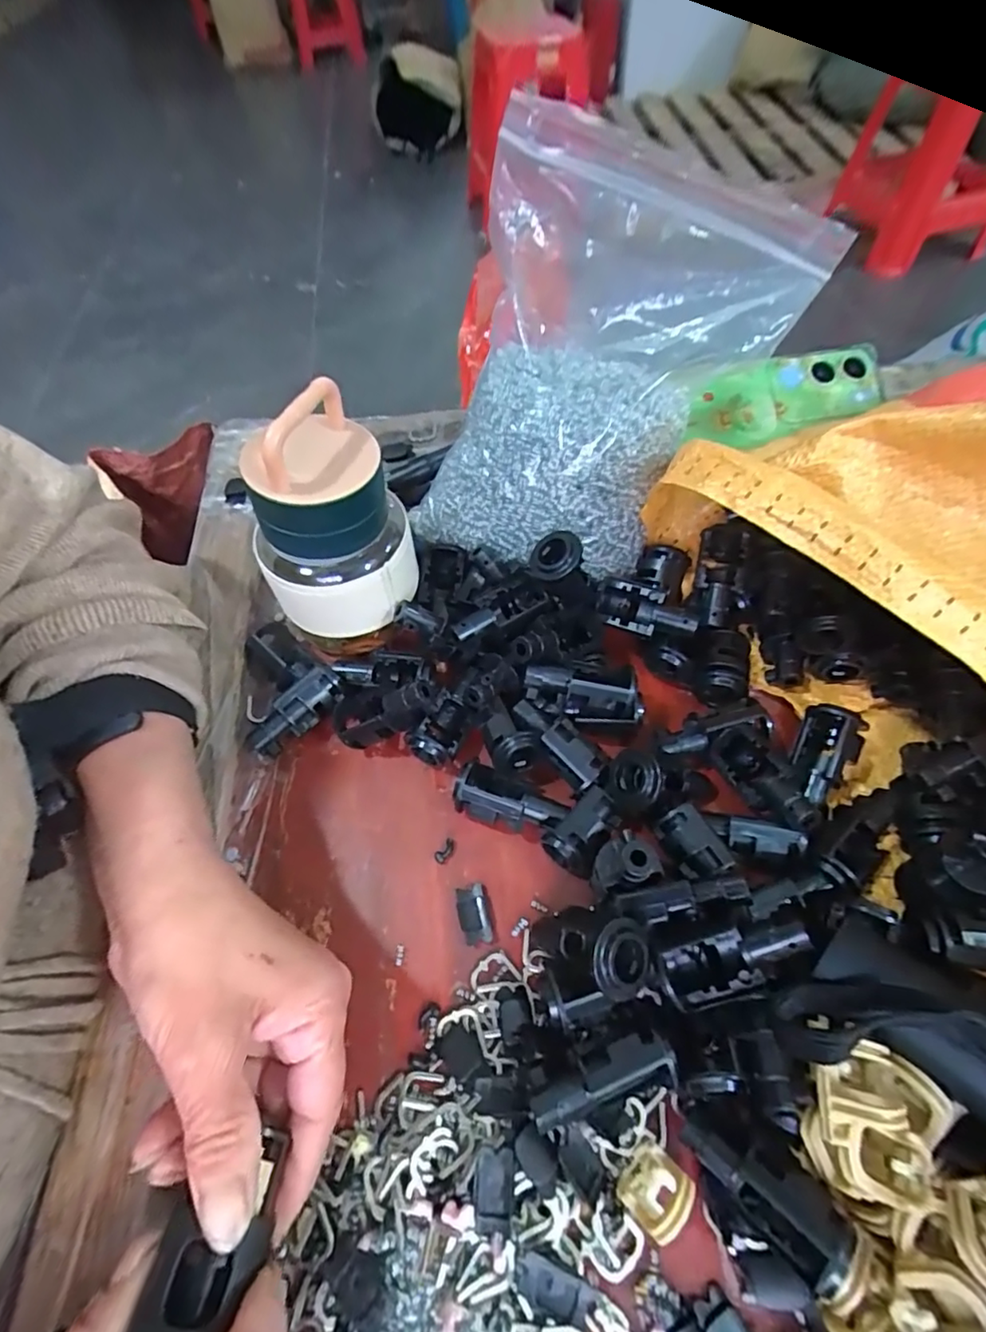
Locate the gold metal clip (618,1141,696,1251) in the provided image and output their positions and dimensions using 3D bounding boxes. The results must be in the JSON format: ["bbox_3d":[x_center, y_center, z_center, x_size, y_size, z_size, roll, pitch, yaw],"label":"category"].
[{"bbox_3d":[0.056,0.180,0.199,0.018,0.019,0.022,27,64,19],"label":"gold metal clip"}]

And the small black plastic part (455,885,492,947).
[{"bbox_3d":[-0.008,0.111,0.258,0.013,0.004,0.024,-11,58,-3],"label":"small black plastic part"}]

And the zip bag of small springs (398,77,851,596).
[{"bbox_3d":[0.049,-0.142,0.283,0.167,0.082,0.189,21,94,12],"label":"zip bag of small springs"}]

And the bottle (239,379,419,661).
[{"bbox_3d":[-0.081,-0.068,0.283,0.074,0.116,0.066,-17,58,-7],"label":"bottle"}]

